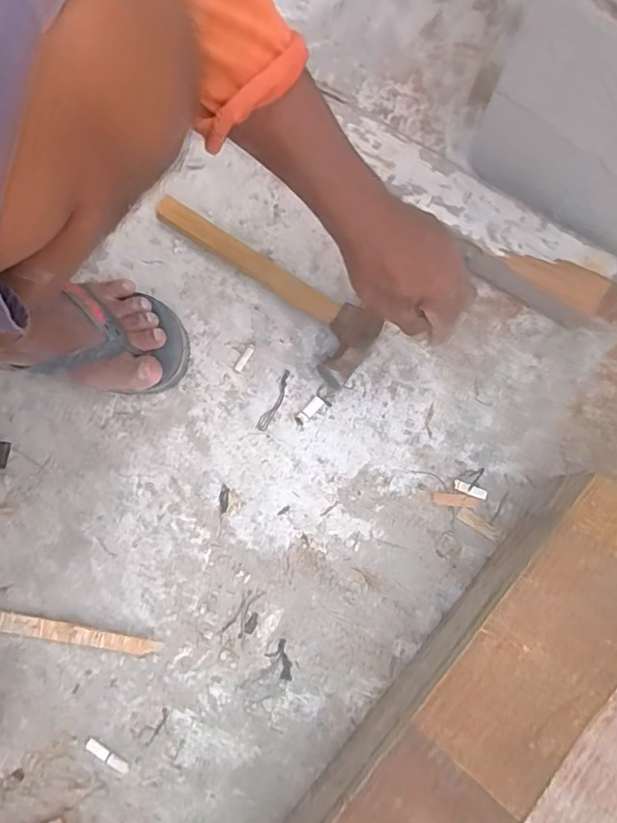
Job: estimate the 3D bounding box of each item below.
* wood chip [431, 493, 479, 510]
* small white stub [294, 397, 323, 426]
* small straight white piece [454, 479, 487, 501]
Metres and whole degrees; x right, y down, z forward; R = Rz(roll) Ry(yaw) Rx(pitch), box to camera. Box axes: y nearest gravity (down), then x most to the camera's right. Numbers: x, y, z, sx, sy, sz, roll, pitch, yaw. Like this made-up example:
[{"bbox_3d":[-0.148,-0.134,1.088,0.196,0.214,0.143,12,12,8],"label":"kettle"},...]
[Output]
[{"bbox_3d":[0.138,0.084,0.497,0.041,0.004,0.012,6,78,2],"label":"wood chip"},{"bbox_3d":[0.001,0.000,0.515,0.011,0.004,0.033,43,82,9],"label":"small white stub"},{"bbox_3d":[0.152,0.073,0.499,0.033,0.004,0.010,24,79,6],"label":"small straight white piece"}]

